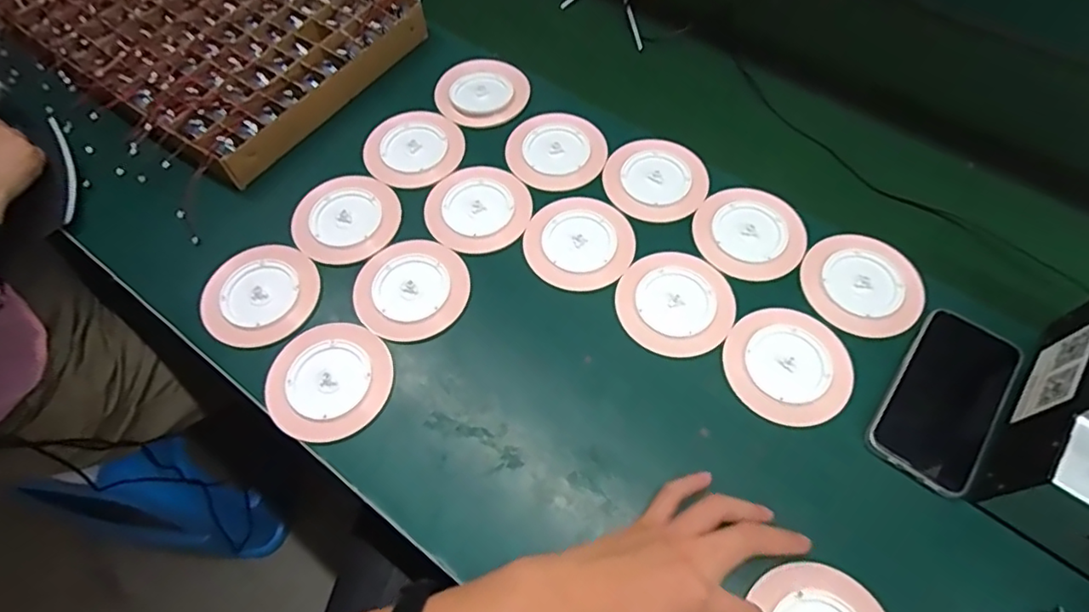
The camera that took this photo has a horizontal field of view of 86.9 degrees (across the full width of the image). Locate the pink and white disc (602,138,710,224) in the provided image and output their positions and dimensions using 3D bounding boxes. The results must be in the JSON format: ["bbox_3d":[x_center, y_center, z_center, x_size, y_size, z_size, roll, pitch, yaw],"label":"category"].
[{"bbox_3d":[0.109,-0.126,0.563,0.095,0.009,0.096,-1,61,1],"label":"pink and white disc"}]

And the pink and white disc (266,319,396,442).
[{"bbox_3d":[-0.177,0.060,0.473,0.096,0.009,0.097,-23,63,-11],"label":"pink and white disc"}]

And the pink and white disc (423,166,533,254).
[{"bbox_3d":[-0.065,-0.095,0.552,0.097,0.004,0.096,-1,61,1],"label":"pink and white disc"}]

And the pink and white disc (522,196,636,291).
[{"bbox_3d":[0.032,-0.060,0.535,0.099,0.005,0.097,-1,61,1],"label":"pink and white disc"}]

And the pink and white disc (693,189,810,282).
[{"bbox_3d":[0.188,-0.067,0.530,0.094,0.006,0.096,-1,61,1],"label":"pink and white disc"}]

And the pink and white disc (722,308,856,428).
[{"bbox_3d":[0.199,0.047,0.470,0.097,0.005,0.098,-1,61,1],"label":"pink and white disc"}]

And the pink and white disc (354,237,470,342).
[{"bbox_3d":[-0.120,-0.017,0.512,0.097,0.005,0.096,-1,61,1],"label":"pink and white disc"}]

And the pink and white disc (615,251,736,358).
[{"bbox_3d":[0.113,-0.005,0.500,0.097,0.004,0.099,-1,61,1],"label":"pink and white disc"}]

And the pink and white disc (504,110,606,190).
[{"bbox_3d":[0.012,-0.159,0.585,0.098,0.005,0.095,-24,63,-12],"label":"pink and white disc"}]

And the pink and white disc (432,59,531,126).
[{"bbox_3d":[-0.067,-0.234,0.622,0.098,0.013,0.084,-17,62,-8],"label":"pink and white disc"}]

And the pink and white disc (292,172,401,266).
[{"bbox_3d":[-0.190,-0.084,0.552,0.096,0.012,0.096,-1,61,1],"label":"pink and white disc"}]

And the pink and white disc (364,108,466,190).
[{"bbox_3d":[-0.135,-0.163,0.593,0.099,0.007,0.098,-1,61,1],"label":"pink and white disc"}]

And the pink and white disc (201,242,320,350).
[{"bbox_3d":[-0.252,-0.010,0.513,0.093,0.011,0.098,-1,61,1],"label":"pink and white disc"}]

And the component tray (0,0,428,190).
[{"bbox_3d":[-0.386,-0.330,0.662,0.420,0.046,0.303,32,67,17],"label":"component tray"}]

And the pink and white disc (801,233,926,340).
[{"bbox_3d":[0.277,-0.021,0.502,0.092,0.007,0.100,-1,61,1],"label":"pink and white disc"}]

